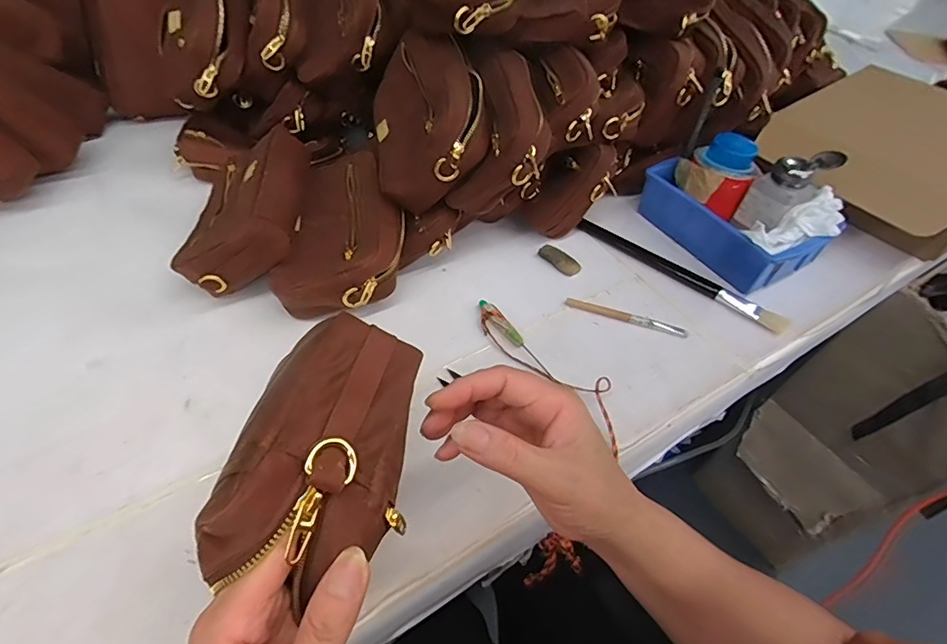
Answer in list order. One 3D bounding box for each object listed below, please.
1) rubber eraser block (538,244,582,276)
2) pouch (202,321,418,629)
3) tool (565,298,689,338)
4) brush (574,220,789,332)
[{"bbox_3d":[0.101,-0.074,0.581,0.021,0.009,0.052,-35,60,-29],"label":"rubber eraser block"},{"bbox_3d":[-0.067,0.059,0.237,0.067,0.053,0.123,13,50,7],"label":"pouch"},{"bbox_3d":[0.161,-0.005,0.526,0.127,0.007,0.011,17,50,10],"label":"tool"},{"bbox_3d":[0.234,-0.060,0.573,0.249,0.013,0.017,33,55,22],"label":"brush"}]

